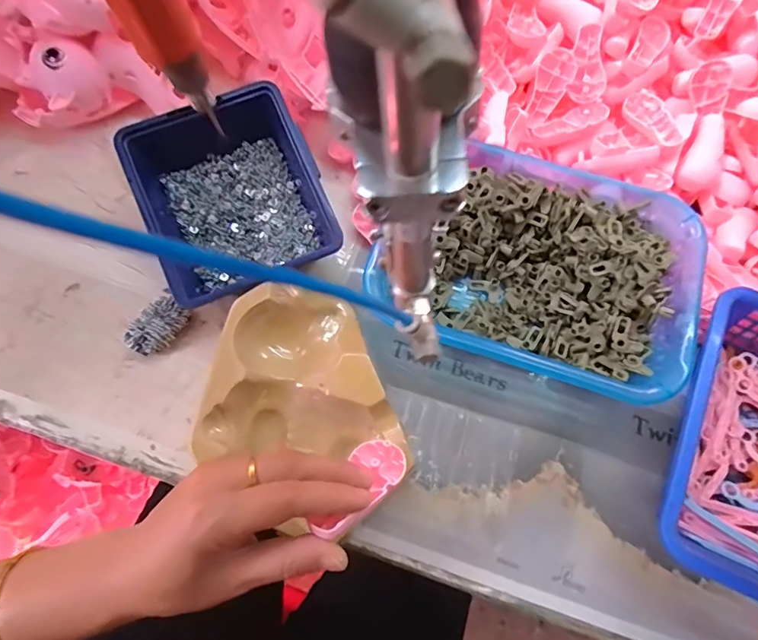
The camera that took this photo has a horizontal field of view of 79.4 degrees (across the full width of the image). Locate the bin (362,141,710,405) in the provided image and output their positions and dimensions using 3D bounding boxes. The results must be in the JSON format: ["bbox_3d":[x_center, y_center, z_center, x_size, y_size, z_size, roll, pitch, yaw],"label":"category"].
[{"bbox_3d":[0.141,-0.049,0.400,0.242,0.068,0.180,24,74,7],"label":"bin"}]

